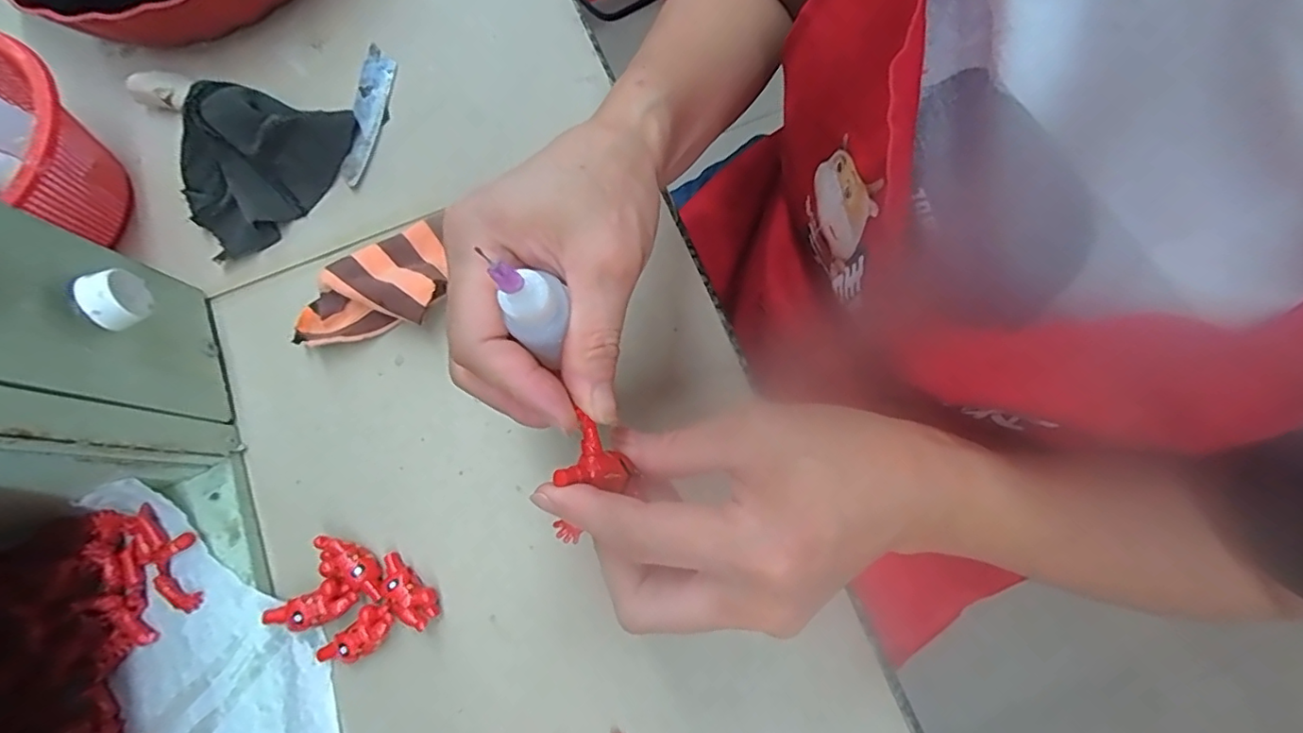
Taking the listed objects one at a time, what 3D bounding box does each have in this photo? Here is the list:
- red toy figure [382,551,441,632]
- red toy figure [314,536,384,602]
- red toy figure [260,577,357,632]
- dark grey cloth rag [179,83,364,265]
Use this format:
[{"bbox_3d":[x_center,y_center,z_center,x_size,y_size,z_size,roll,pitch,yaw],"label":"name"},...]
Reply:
[{"bbox_3d":[-0.122,0.111,0.282,0.040,0.014,0.016,38,79,11],"label":"red toy figure"},{"bbox_3d":[-0.150,0.100,0.286,0.041,0.009,0.018,25,77,8],"label":"red toy figure"},{"bbox_3d":[-0.168,0.119,0.280,0.041,0.008,0.017,-28,76,-6],"label":"red toy figure"},{"bbox_3d":[-0.235,-0.128,0.338,0.107,0.042,0.076,-41,78,-9],"label":"dark grey cloth rag"}]

